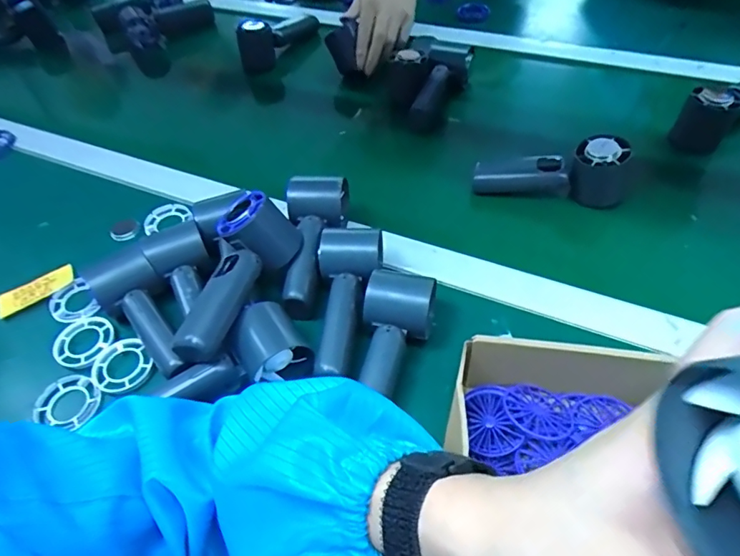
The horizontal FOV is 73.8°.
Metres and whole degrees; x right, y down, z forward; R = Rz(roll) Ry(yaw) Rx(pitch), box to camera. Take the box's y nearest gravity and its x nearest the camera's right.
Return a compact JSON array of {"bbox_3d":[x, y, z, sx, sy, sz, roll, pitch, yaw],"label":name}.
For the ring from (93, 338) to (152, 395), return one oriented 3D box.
[{"bbox_3d":[-0.210,0.075,0.419,0.047,0.011,0.043,-3,51,4],"label":"ring"}]

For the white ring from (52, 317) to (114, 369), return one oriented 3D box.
[{"bbox_3d":[-0.253,0.056,0.434,0.050,0.010,0.046,-3,51,4],"label":"white ring"}]

